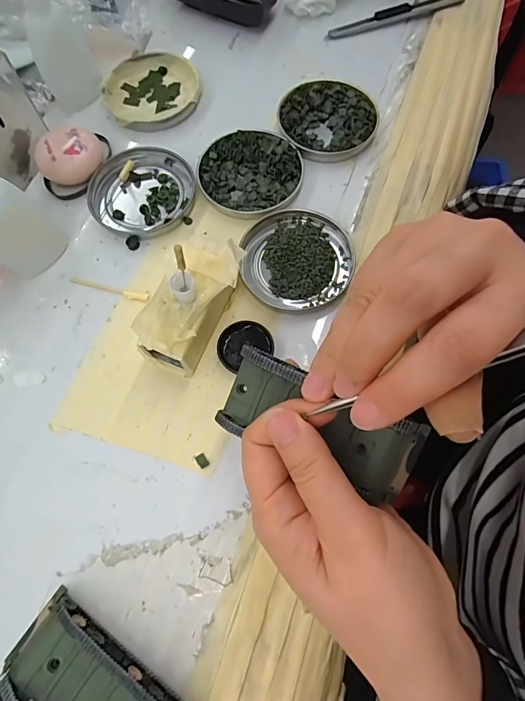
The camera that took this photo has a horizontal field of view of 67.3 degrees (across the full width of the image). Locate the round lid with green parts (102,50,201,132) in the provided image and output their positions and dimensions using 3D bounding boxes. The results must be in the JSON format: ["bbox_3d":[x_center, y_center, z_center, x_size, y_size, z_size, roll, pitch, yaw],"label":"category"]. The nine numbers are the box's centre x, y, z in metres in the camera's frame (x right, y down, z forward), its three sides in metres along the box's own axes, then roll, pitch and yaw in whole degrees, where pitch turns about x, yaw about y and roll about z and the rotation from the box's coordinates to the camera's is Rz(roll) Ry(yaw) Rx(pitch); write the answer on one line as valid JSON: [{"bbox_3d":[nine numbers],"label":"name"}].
[{"bbox_3d":[-0.094,-0.219,0.333,0.081,0.009,0.077,-1,70,2],"label":"round lid with green parts"}]

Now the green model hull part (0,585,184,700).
[{"bbox_3d":[-0.083,0.169,0.192,0.095,0.021,0.044,33,75,12],"label":"green model hull part"}]

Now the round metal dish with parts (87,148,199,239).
[{"bbox_3d":[-0.091,-0.121,0.300,0.074,0.010,0.077,9,71,5],"label":"round metal dish with parts"}]

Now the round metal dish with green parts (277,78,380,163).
[{"bbox_3d":[0.053,-0.186,0.318,0.076,0.011,0.077,-1,70,2],"label":"round metal dish with green parts"}]

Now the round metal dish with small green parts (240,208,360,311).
[{"bbox_3d":[0.025,-0.064,0.276,0.078,0.007,0.073,-1,70,2],"label":"round metal dish with small green parts"}]

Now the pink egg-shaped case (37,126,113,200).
[{"bbox_3d":[-0.144,-0.146,0.302,0.055,0.024,0.043,-25,72,-7],"label":"pink egg-shaped case"}]

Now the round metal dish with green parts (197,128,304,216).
[{"bbox_3d":[-0.010,-0.136,0.302,0.077,0.009,0.075,-3,70,1],"label":"round metal dish with green parts"}]

